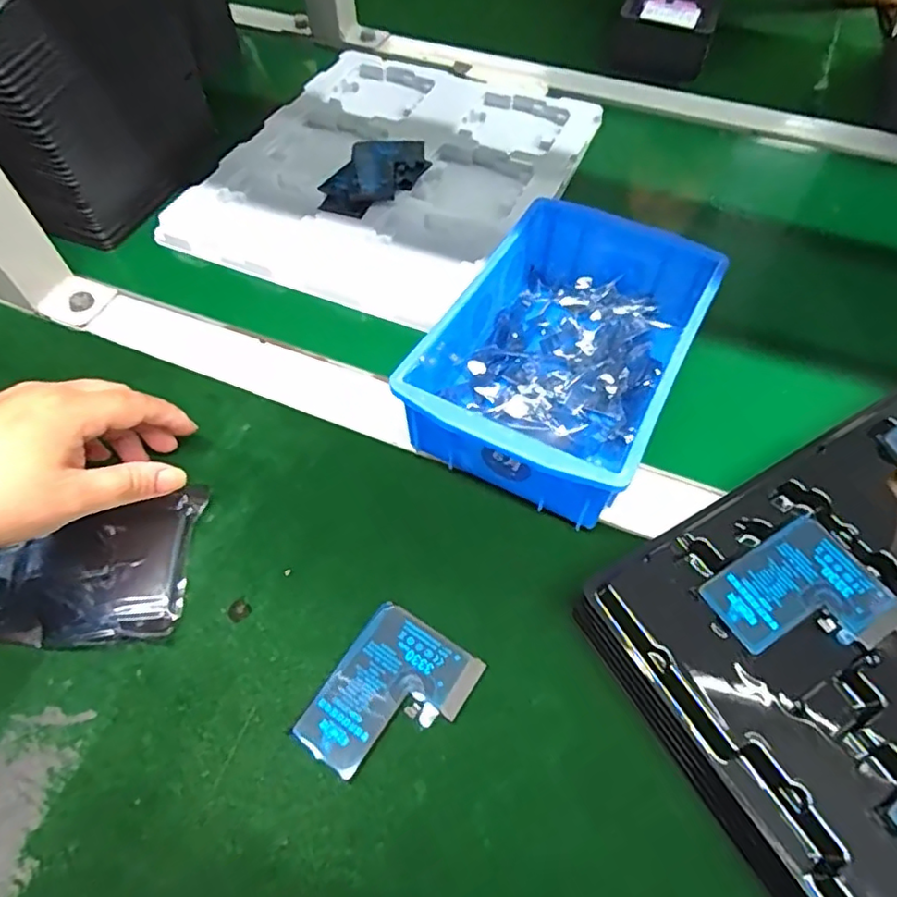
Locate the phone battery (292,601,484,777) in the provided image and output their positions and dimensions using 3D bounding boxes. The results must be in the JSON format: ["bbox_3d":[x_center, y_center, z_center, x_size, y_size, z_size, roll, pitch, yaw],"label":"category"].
[{"bbox_3d":[-0.028,0.119,0.281,0.060,0.005,0.075,29,63,17],"label":"phone battery"}]

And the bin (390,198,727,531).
[{"bbox_3d":[0.072,-0.062,0.360,0.125,0.066,0.201,26,62,16],"label":"bin"}]

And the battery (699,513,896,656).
[{"bbox_3d":[0.162,0.069,0.268,0.078,0.004,0.058,-27,61,-15],"label":"battery"}]

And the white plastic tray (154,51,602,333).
[{"bbox_3d":[-0.043,-0.246,0.505,0.269,0.028,0.313,20,60,13],"label":"white plastic tray"}]

